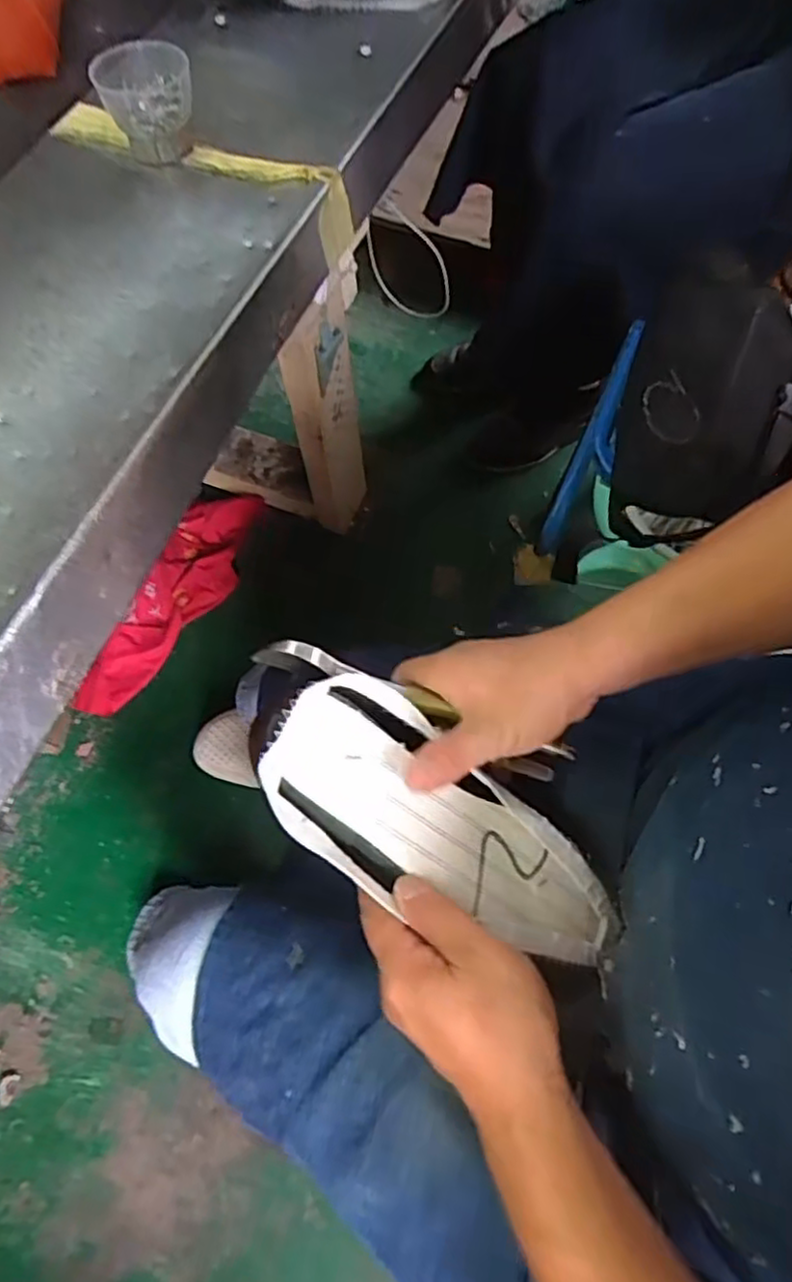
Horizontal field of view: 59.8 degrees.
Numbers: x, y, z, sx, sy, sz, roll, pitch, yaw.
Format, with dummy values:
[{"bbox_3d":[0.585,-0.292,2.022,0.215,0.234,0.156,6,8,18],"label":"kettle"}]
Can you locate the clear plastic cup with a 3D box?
[{"bbox_3d":[-0.167,-0.364,0.470,0.060,0.053,0.049,-20,69,-6],"label":"clear plastic cup"}]

